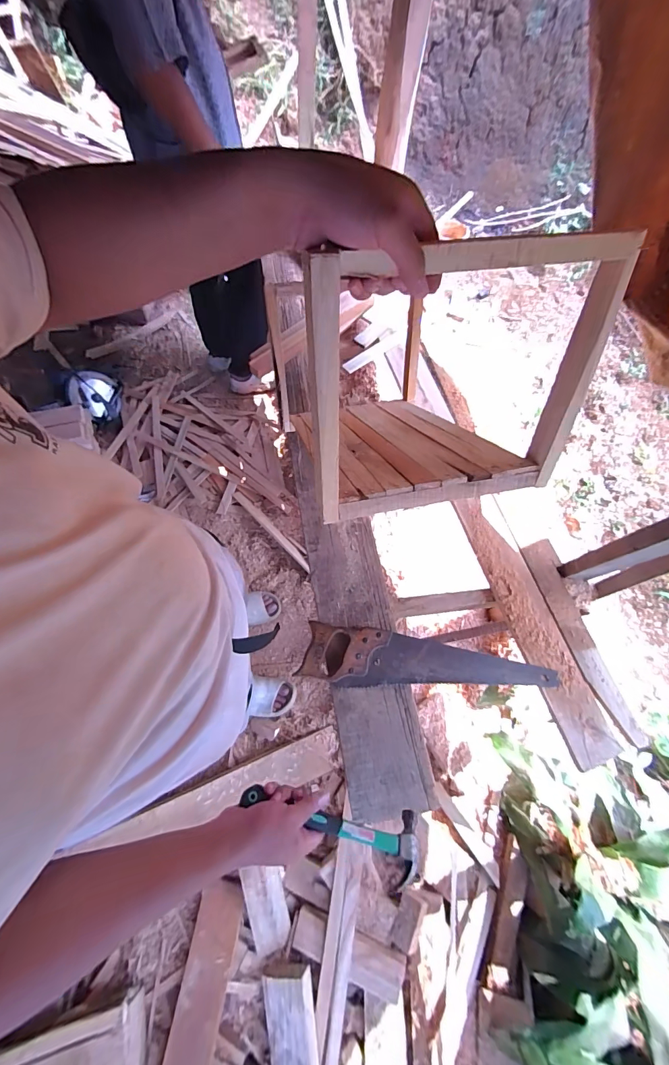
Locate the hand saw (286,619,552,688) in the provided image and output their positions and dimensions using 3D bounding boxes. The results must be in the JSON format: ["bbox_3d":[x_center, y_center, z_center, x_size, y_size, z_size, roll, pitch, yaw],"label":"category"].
[{"bbox_3d":[0.188,0.255,0.768,0.508,0.040,0.114,4,67,-1],"label":"hand saw"}]

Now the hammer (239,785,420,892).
[{"bbox_3d":[-0.002,0.395,0.522,0.256,0.039,0.074,23,67,-9],"label":"hammer"}]

